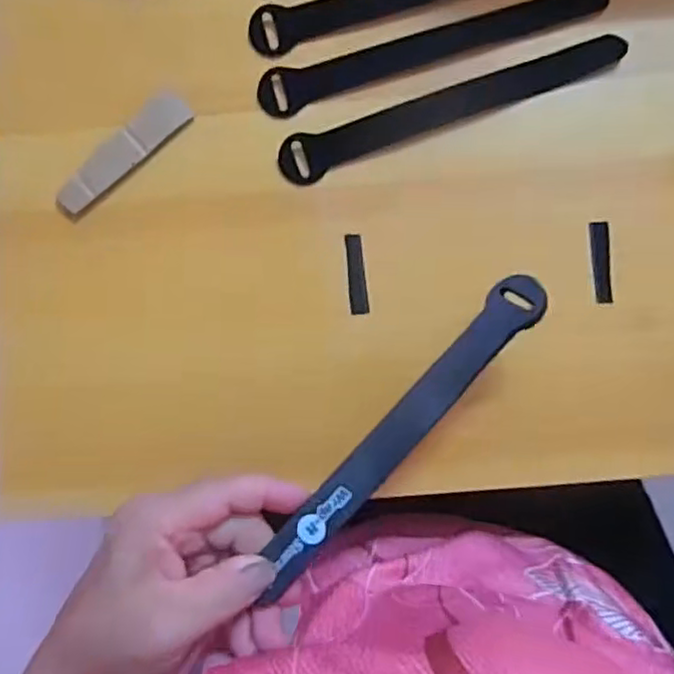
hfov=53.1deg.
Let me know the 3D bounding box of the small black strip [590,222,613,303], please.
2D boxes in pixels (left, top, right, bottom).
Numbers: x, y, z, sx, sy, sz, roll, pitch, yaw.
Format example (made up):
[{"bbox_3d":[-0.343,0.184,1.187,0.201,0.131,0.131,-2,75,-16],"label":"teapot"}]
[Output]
[{"bbox_3d":[0.144,-0.040,0.367,0.010,0.005,0.044,-4,86,1],"label":"small black strip"}]

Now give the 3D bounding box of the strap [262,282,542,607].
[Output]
[{"bbox_3d":[0.033,0.043,0.320,0.022,0.012,0.185,42,84,4],"label":"strap"}]

